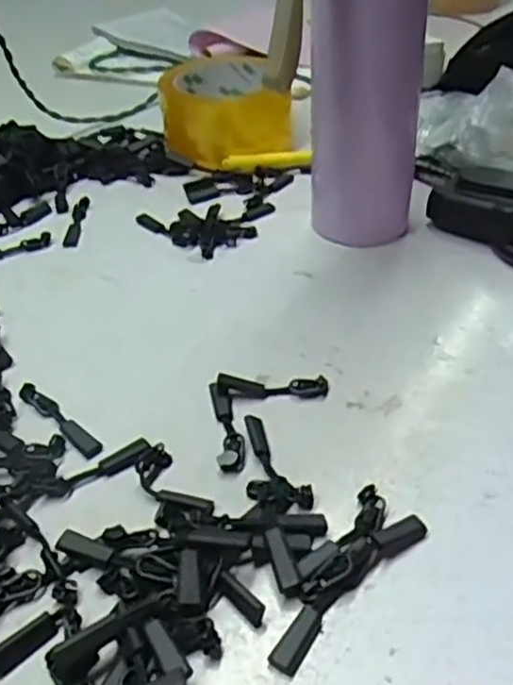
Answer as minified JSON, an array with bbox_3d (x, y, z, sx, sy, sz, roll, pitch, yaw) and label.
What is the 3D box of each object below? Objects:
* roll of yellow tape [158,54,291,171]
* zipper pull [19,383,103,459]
[{"bbox_3d":[-0.022,-0.184,0.558,0.097,0.055,0.097,-1,39,1],"label":"roll of yellow tape"},{"bbox_3d":[-0.095,0.036,0.339,0.060,0.004,0.010,31,50,33],"label":"zipper pull"}]

